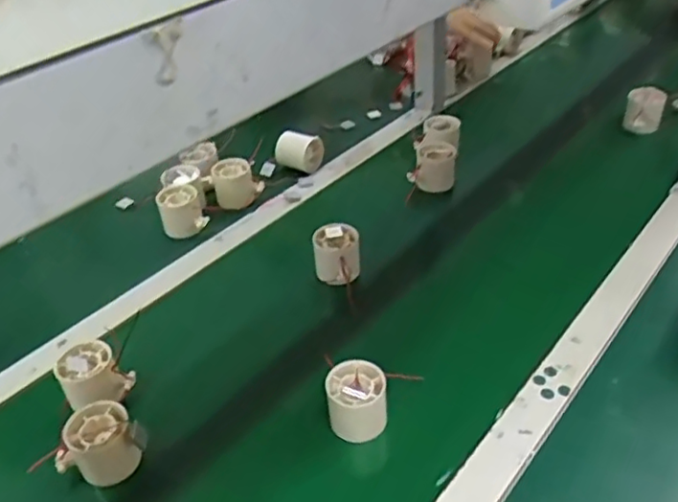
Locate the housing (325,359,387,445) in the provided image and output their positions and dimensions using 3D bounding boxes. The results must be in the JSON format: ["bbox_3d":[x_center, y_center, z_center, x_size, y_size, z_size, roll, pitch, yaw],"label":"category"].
[{"bbox_3d":[0.016,0.140,0.591,0.057,0.053,0.051,-3,36,1],"label":"housing"}]

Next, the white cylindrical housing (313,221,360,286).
[{"bbox_3d":[-0.003,0.006,0.764,0.055,0.054,0.060,-6,36,-3],"label":"white cylindrical housing"}]

